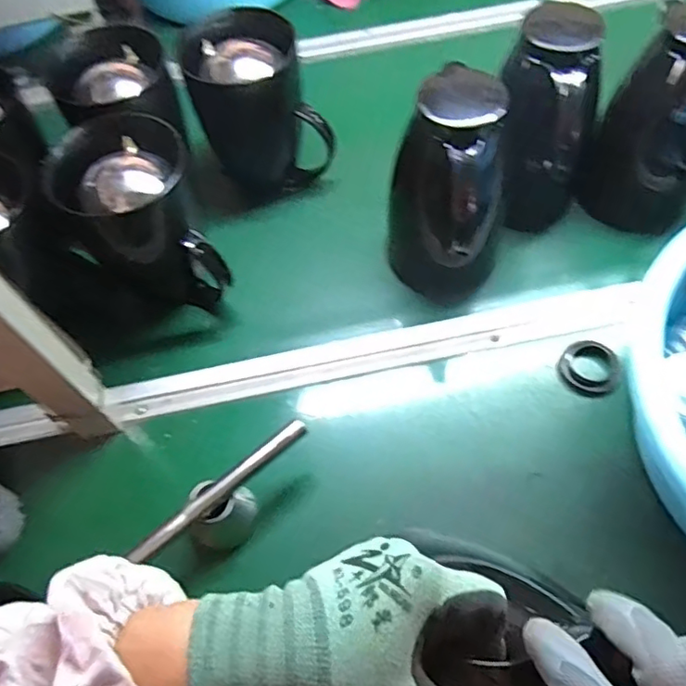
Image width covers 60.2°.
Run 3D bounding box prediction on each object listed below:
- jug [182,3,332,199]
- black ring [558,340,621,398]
[{"bbox_3d":[-0.091,-0.253,0.673,0.130,0.186,0.122,-20,60,-9],"label":"jug"},{"bbox_3d":[0.247,0.023,0.590,0.056,0.013,0.060,-2,59,3],"label":"black ring"}]

